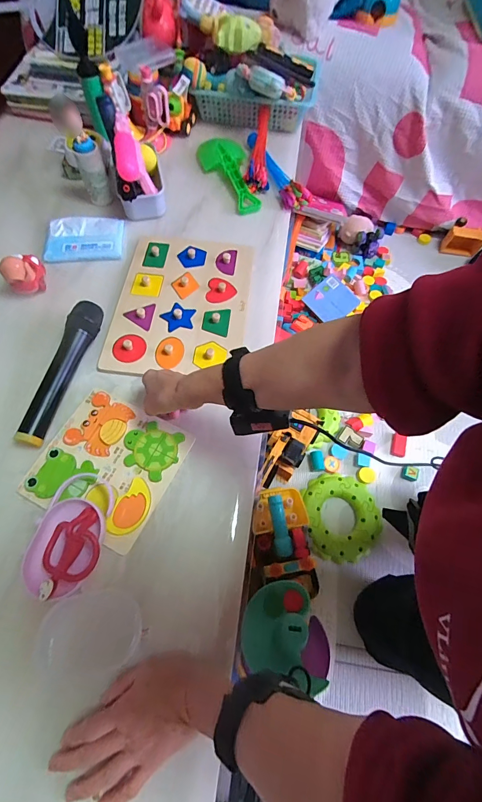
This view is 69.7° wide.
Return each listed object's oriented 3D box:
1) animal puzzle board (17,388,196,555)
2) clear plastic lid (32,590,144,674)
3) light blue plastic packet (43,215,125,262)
[{"bbox_3d":[-0.182,0.083,0.477,0.172,0.008,0.173,24,67,10],"label":"animal puzzle board"},{"bbox_3d":[-0.170,0.258,0.390,0.111,0.012,0.074,-4,65,-2],"label":"clear plastic lid"},{"bbox_3d":[-0.293,-0.306,0.650,0.135,0.017,0.102,-4,65,-2],"label":"light blue plastic packet"}]

